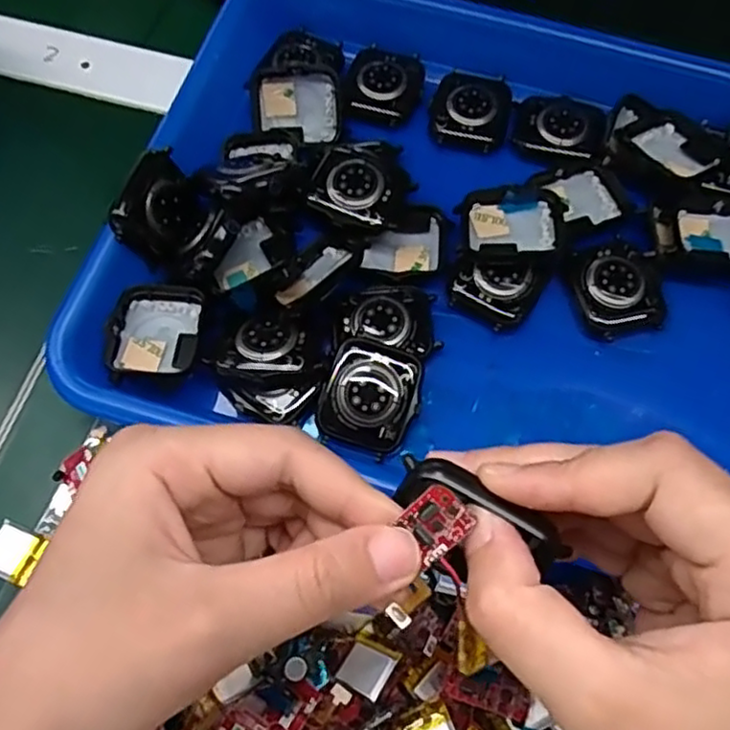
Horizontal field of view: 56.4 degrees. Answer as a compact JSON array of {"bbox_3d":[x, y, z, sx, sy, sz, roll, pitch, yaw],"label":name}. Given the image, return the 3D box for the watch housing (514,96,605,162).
[{"bbox_3d":[0.093,-0.114,0.323,0.040,0.008,0.034,12,67,5],"label":"watch housing"}]

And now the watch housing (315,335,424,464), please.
[{"bbox_3d":[0.002,0.012,0.267,0.036,0.017,0.041,23,67,11],"label":"watch housing"}]

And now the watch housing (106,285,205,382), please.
[{"bbox_3d":[-0.083,-0.014,0.273,0.035,0.008,0.040,1,66,1],"label":"watch housing"}]

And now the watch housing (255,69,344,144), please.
[{"bbox_3d":[-0.031,-0.121,0.320,0.039,0.008,0.031,0,108,0],"label":"watch housing"}]

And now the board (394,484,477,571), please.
[{"bbox_3d":[0.017,0.040,0.170,0.018,0.004,0.015,-45,80,14],"label":"board"}]

